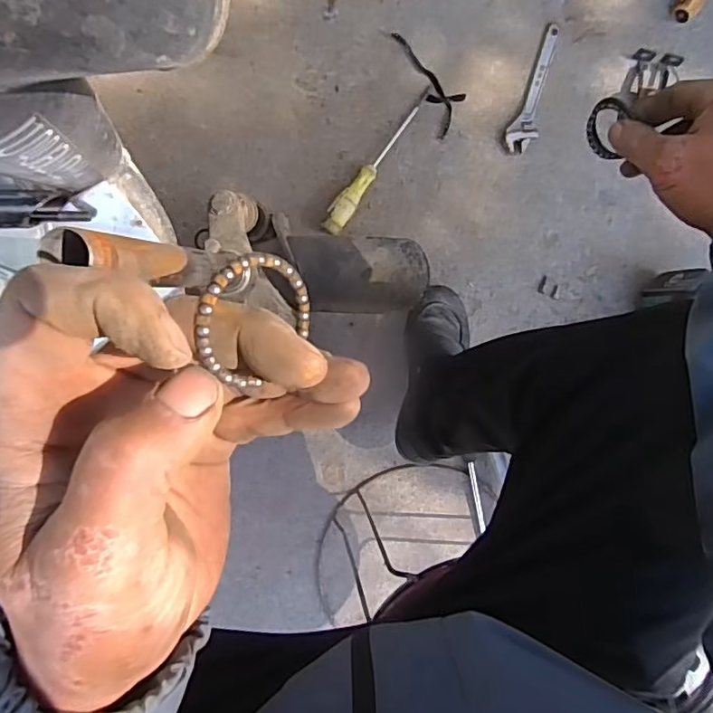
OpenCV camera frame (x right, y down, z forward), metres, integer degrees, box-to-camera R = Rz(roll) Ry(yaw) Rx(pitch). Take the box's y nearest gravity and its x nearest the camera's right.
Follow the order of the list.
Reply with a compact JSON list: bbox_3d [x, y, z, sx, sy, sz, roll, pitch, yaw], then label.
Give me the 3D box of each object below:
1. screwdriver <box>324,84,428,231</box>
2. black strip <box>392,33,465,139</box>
[{"bbox_3d":[0.033,-0.280,0.797,0.032,0.031,0.254,36,90,-9],"label":"screwdriver"},{"bbox_3d":[0.114,-0.402,0.816,0.057,0.004,0.157,-29,98,-4],"label":"black strip"}]

